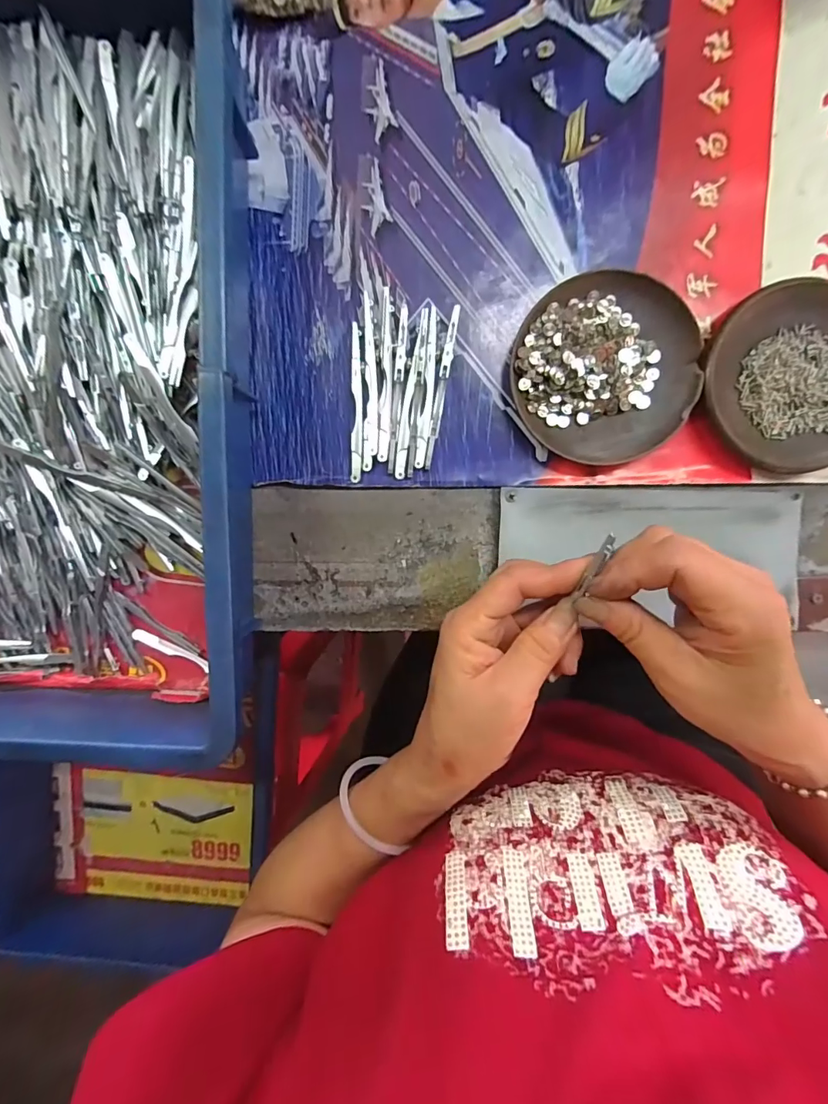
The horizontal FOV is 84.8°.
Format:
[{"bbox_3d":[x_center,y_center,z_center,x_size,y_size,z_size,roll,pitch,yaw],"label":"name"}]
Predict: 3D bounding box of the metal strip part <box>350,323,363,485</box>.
[{"bbox_3d":[-0.038,-0.098,0.302,0.007,0.004,0.101,1,95,1],"label":"metal strip part"}]

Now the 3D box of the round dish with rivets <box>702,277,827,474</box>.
[{"bbox_3d":[0.239,-0.110,0.288,0.111,0.017,0.108,0,95,1],"label":"round dish with rivets"}]

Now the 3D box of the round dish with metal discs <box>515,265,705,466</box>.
[{"bbox_3d":[0.121,-0.116,0.288,0.112,0.020,0.113,0,95,1],"label":"round dish with metal discs"}]

